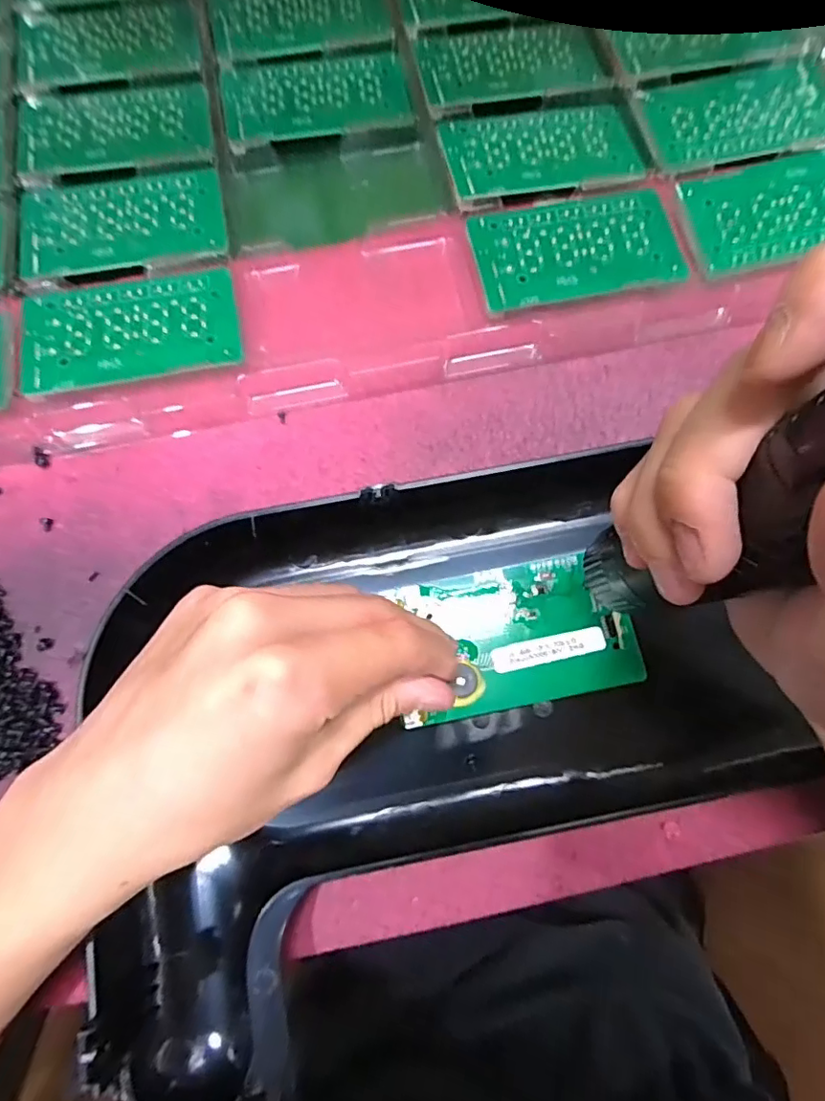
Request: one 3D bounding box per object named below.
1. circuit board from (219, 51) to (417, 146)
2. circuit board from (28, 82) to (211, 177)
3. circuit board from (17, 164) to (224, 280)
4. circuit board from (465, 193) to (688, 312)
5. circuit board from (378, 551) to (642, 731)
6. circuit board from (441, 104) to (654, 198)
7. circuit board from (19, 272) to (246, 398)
[{"bbox_3d":[-0.057,-0.271,0.329,0.106,0.004,0.060,-12,76,-2],"label":"circuit board"},{"bbox_3d":[-0.170,-0.244,0.323,0.102,0.004,0.059,-9,76,-1],"label":"circuit board"},{"bbox_3d":[-0.156,-0.176,0.300,0.104,0.005,0.058,-11,76,-2],"label":"circuit board"},{"bbox_3d":[0.086,-0.158,0.294,0.104,0.006,0.060,-10,76,-2],"label":"circuit board"},{"bbox_3d":[0.045,0.036,0.243,0.099,0.006,0.059,-11,76,-2],"label":"circuit board"},{"bbox_3d":[0.072,-0.223,0.311,0.104,0.004,0.057,-10,72,-5],"label":"circuit board"},{"bbox_3d":[-0.142,-0.112,0.283,0.104,0.006,0.057,-9,76,-2],"label":"circuit board"}]

